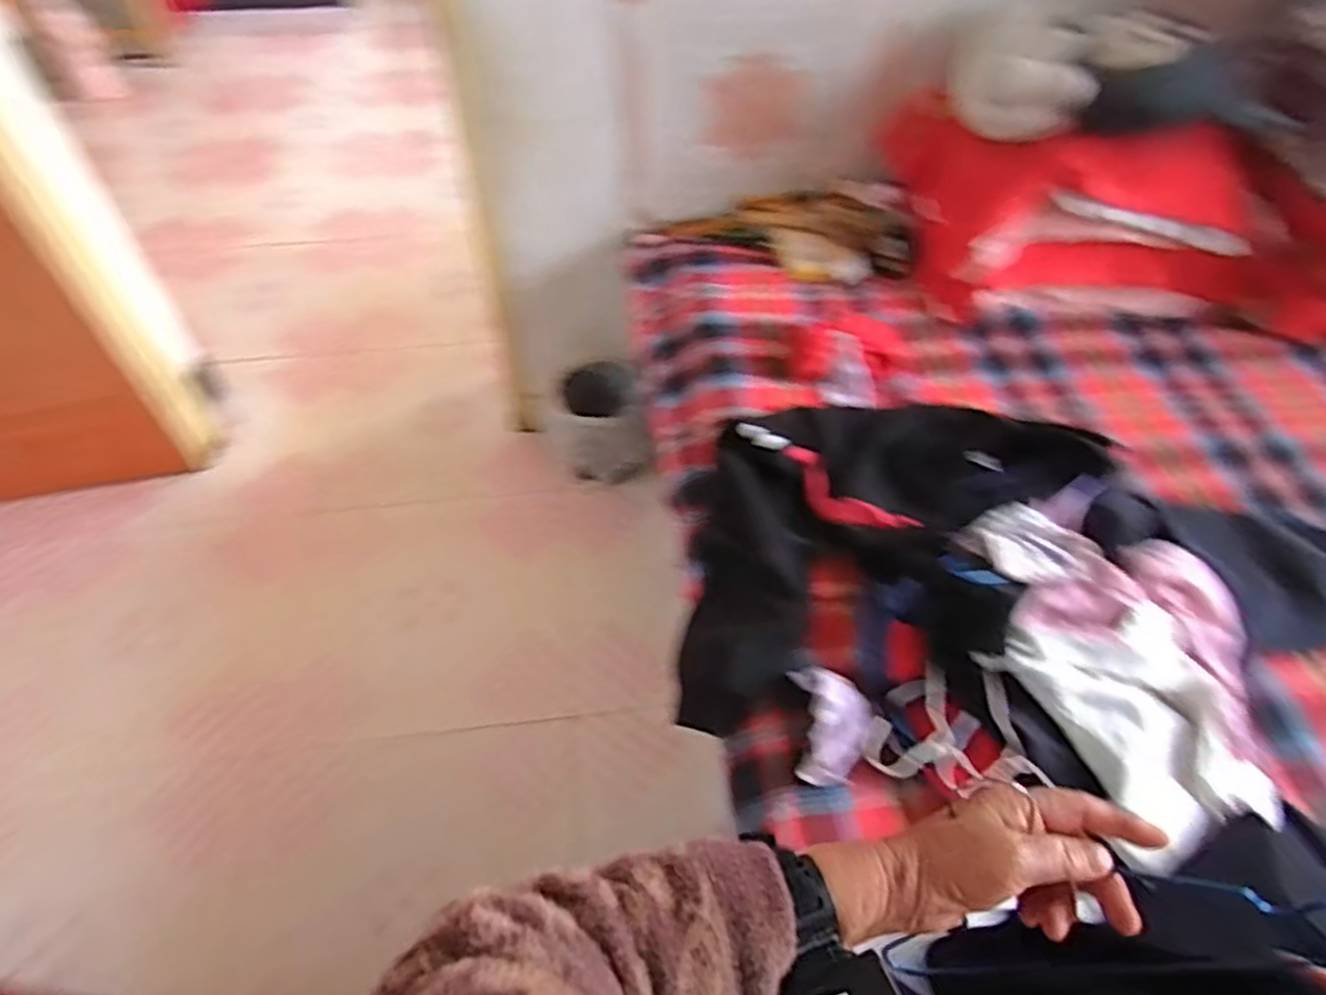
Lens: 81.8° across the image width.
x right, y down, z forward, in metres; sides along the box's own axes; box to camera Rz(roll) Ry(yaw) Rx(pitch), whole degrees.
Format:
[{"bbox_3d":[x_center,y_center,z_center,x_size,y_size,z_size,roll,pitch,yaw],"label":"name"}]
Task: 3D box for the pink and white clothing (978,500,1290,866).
[{"bbox_3d":[0.524,0.173,0.881,0.348,0.094,0.402,14,52,10],"label":"pink and white clothing"}]

